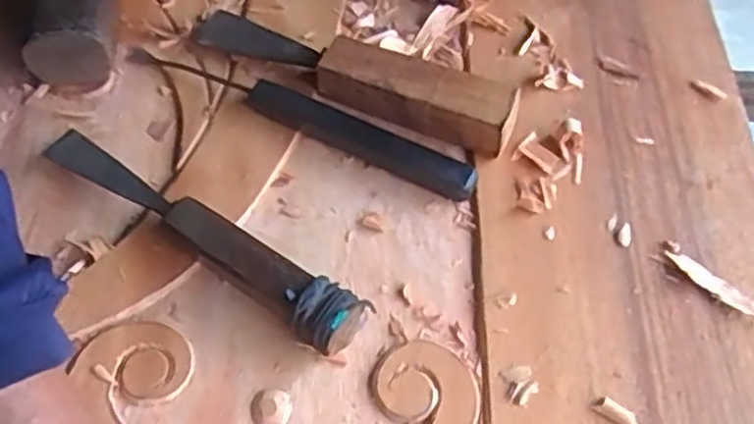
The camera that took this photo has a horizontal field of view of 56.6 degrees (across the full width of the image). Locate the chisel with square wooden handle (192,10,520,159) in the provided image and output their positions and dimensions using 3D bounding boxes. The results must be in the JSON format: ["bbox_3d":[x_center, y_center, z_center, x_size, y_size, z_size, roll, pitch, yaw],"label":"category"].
[{"bbox_3d":[-0.018,-0.093,0.455,0.221,0.035,0.033,22,61,11],"label":"chisel with square wooden handle"}]

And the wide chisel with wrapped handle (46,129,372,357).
[{"bbox_3d":[-0.104,0.006,0.401,0.220,0.034,0.033,34,64,16],"label":"wide chisel with wrapped handle"}]

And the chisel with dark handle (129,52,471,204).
[{"bbox_3d":[-0.053,-0.064,0.454,0.248,0.016,0.018,24,62,12],"label":"chisel with dark handle"}]

